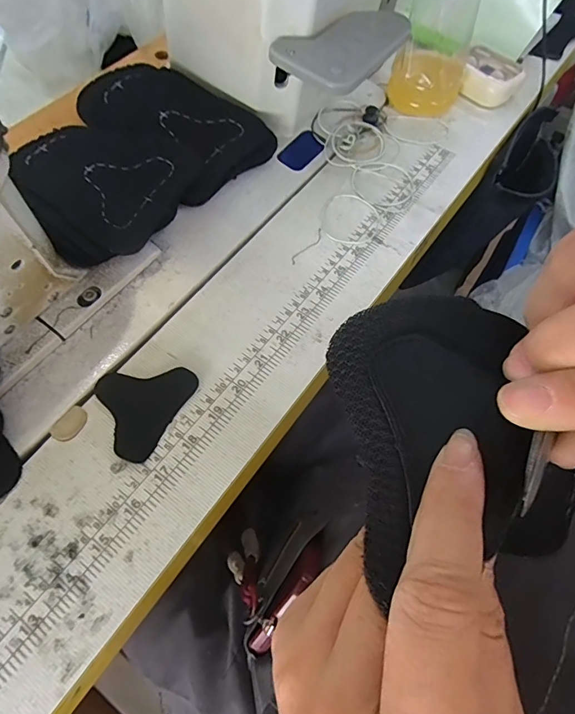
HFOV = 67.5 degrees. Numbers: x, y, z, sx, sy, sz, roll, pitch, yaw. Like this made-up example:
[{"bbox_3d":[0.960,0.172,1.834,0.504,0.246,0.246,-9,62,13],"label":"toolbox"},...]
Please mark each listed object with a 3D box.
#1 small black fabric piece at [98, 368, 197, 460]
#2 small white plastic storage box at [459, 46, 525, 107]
[{"bbox_3d":[-0.103,0.030,0.294,0.060,0.005,0.068,26,66,12],"label":"small black fabric piece"},{"bbox_3d":[0.207,-0.284,0.438,0.057,0.027,0.048,21,65,10],"label":"small white plastic storage box"}]

